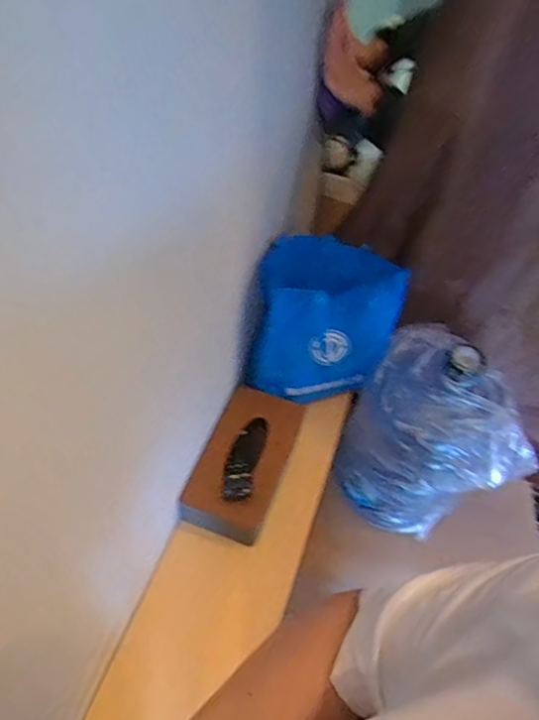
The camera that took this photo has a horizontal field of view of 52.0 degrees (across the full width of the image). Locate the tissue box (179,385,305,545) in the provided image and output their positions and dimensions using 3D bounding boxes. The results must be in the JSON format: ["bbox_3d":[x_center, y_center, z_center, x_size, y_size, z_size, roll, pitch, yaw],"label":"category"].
[{"bbox_3d":[-0.038,0.159,0.912,0.130,0.084,0.253,18,51,11],"label":"tissue box"}]

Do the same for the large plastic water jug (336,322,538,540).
[{"bbox_3d":[0.286,0.138,1.027,0.281,0.414,0.239,15,51,8],"label":"large plastic water jug"}]

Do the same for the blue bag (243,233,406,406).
[{"bbox_3d":[0.092,-0.052,0.939,0.228,0.240,0.182,17,51,10],"label":"blue bag"}]

